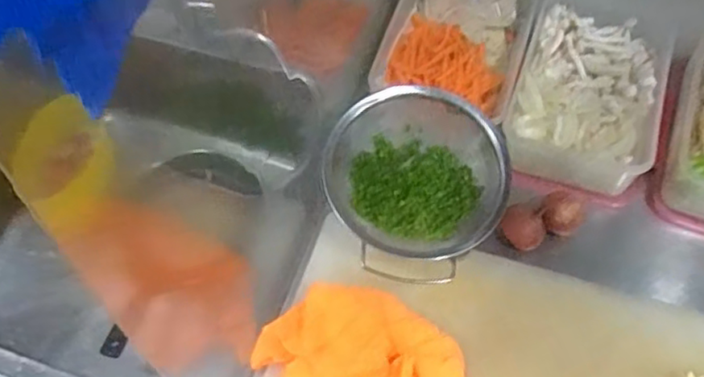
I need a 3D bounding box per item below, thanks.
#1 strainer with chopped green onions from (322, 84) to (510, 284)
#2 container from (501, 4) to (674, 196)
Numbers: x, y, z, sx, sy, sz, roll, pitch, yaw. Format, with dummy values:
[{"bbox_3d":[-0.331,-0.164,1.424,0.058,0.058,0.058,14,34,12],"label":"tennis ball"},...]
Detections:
[{"bbox_3d":[0.067,-0.005,0.687,0.190,0.069,0.208,0,57,0],"label":"strainer with chopped green onions"},{"bbox_3d":[0.286,-0.114,0.780,0.167,0.066,0.233,19,59,12],"label":"container"}]

